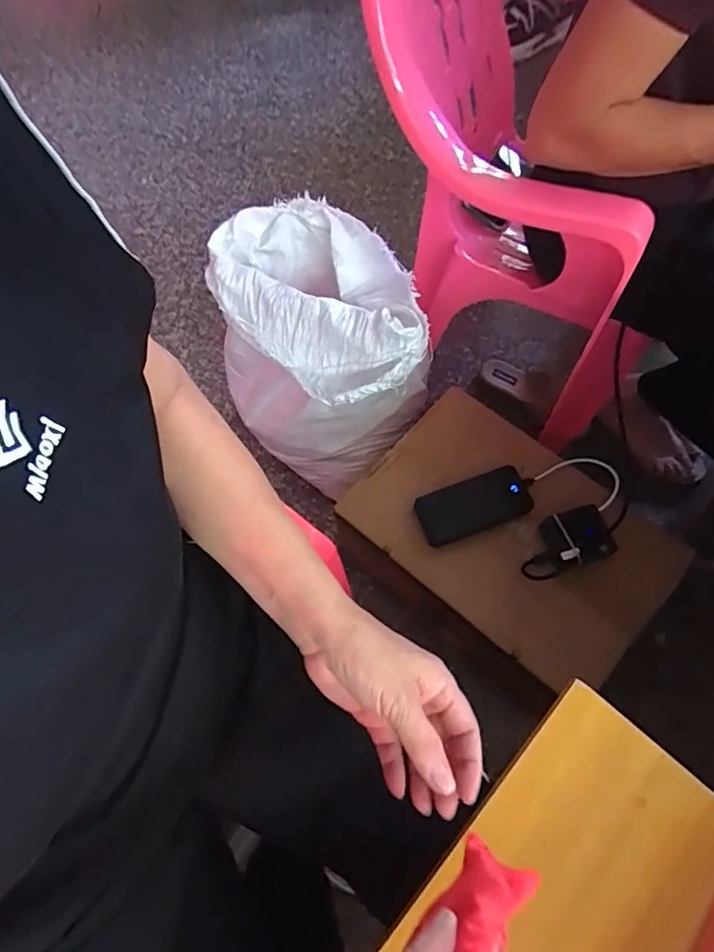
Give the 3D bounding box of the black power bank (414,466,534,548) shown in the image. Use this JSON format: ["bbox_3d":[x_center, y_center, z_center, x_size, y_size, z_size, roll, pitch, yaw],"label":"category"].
[{"bbox_3d":[0.166,0.041,0.775,0.158,0.017,0.078,-21,67,-6],"label":"black power bank"}]

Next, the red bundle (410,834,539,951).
[{"bbox_3d":[0.061,0.235,0.277,0.034,0.022,0.091,27,41,13],"label":"red bundle"}]

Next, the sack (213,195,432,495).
[{"bbox_3d":[-0.048,-0.192,0.849,0.242,0.315,0.299,-38,70,-13],"label":"sack"}]

